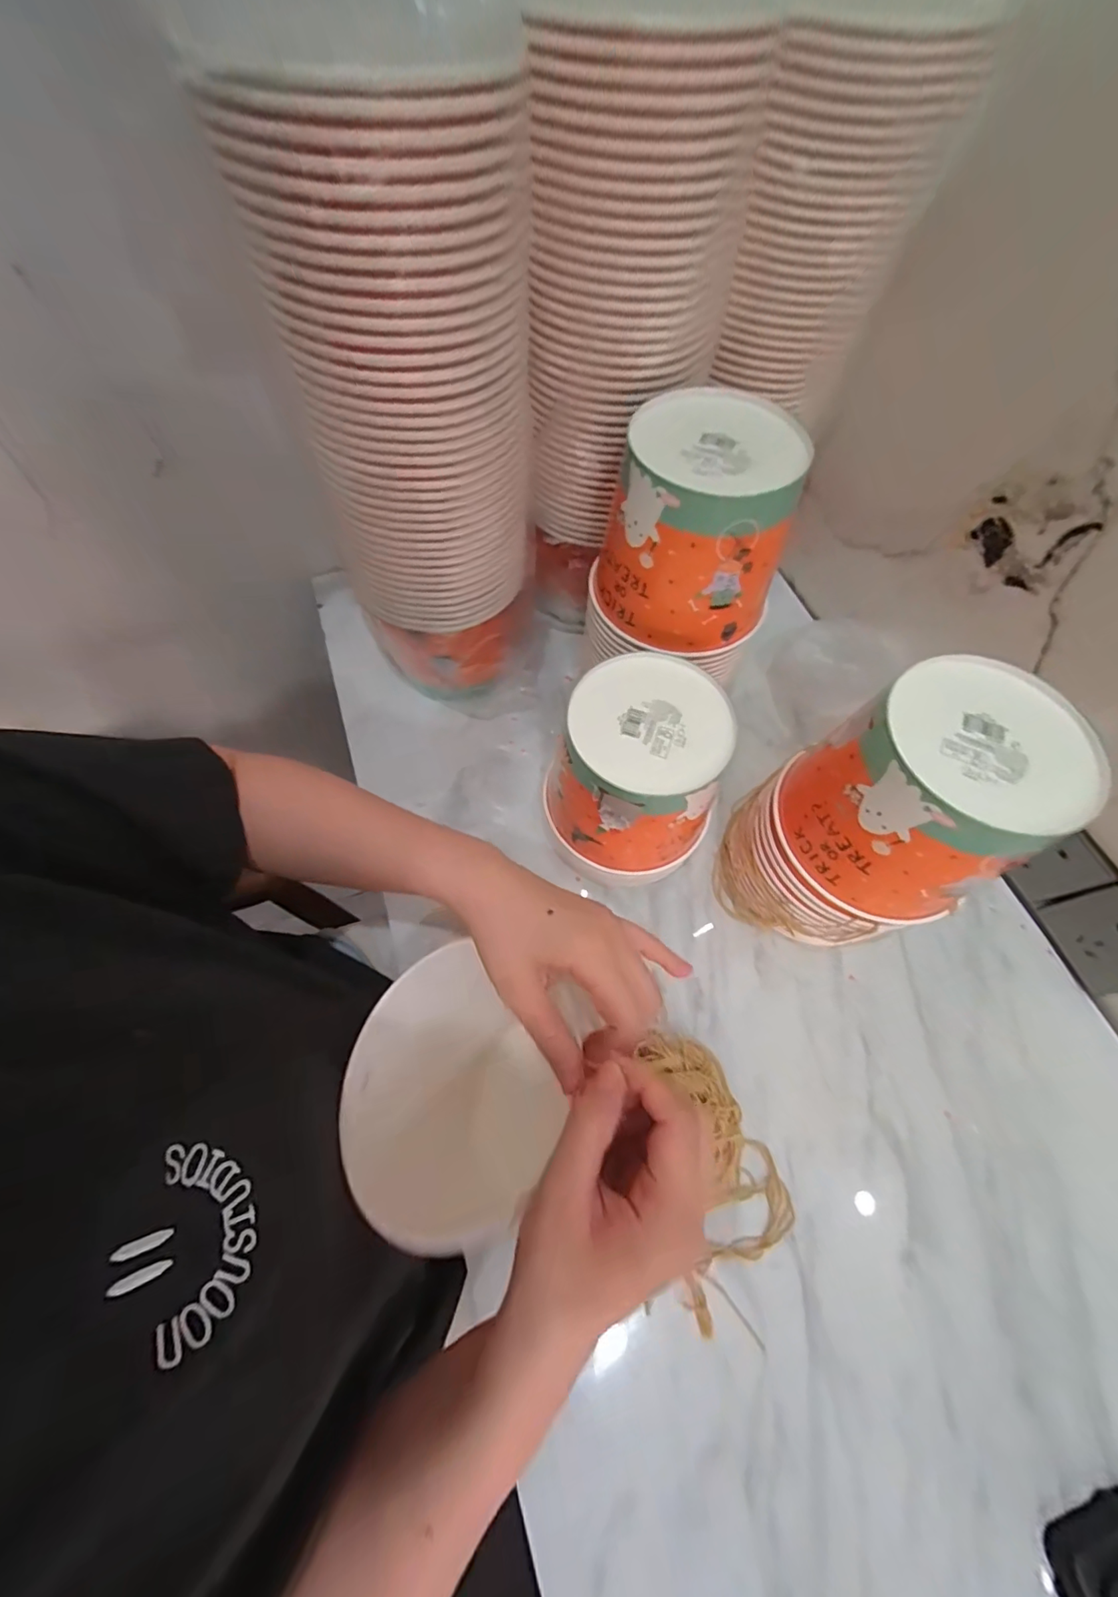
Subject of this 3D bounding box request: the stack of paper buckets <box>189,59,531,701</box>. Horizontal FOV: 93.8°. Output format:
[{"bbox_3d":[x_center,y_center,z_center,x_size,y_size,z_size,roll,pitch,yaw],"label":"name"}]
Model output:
[{"bbox_3d":[-0.108,-0.268,0.426,0.170,0.401,0.189,-6,65,-5],"label":"stack of paper buckets"}]

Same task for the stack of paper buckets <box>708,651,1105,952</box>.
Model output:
[{"bbox_3d":[0.243,0.028,0.420,0.157,0.245,0.151,-20,67,-11],"label":"stack of paper buckets"}]

